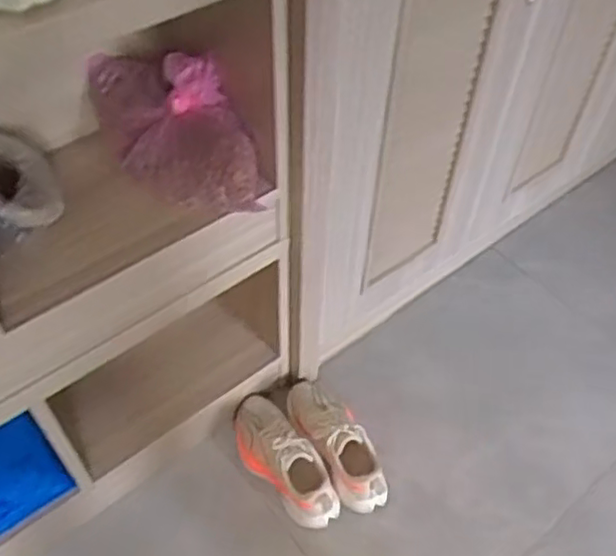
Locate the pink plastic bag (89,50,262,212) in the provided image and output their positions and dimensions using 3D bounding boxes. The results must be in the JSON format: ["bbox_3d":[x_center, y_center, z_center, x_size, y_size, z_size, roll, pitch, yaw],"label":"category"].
[{"bbox_3d":[-0.174,-0.196,0.843,0.163,0.116,0.251,-25,55,-20],"label":"pink plastic bag"}]

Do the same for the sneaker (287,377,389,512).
[{"bbox_3d":[0.045,0.288,1.164,0.109,0.091,0.267,-21,56,-16],"label":"sneaker"}]

